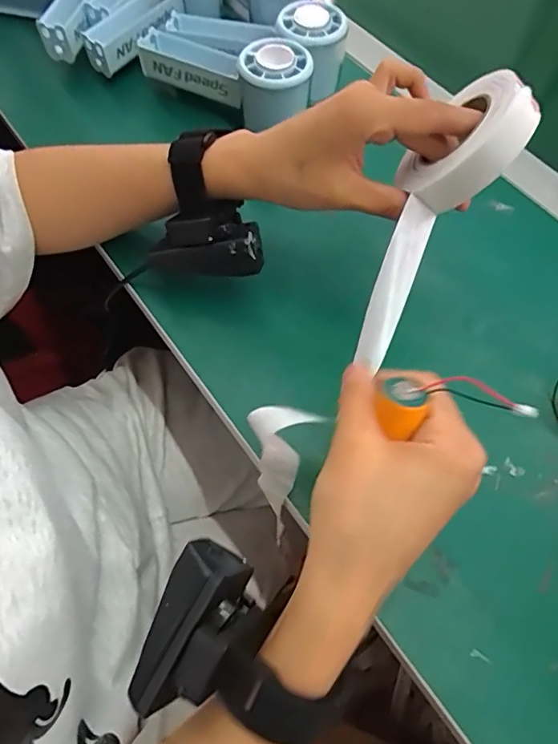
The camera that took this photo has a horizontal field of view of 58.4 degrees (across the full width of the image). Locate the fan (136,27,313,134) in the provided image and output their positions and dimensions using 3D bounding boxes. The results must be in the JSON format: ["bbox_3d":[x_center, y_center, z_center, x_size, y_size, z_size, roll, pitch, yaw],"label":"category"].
[{"bbox_3d":[-0.047,-0.247,0.409,0.150,0.050,0.048,21,65,9],"label":"fan"}]

